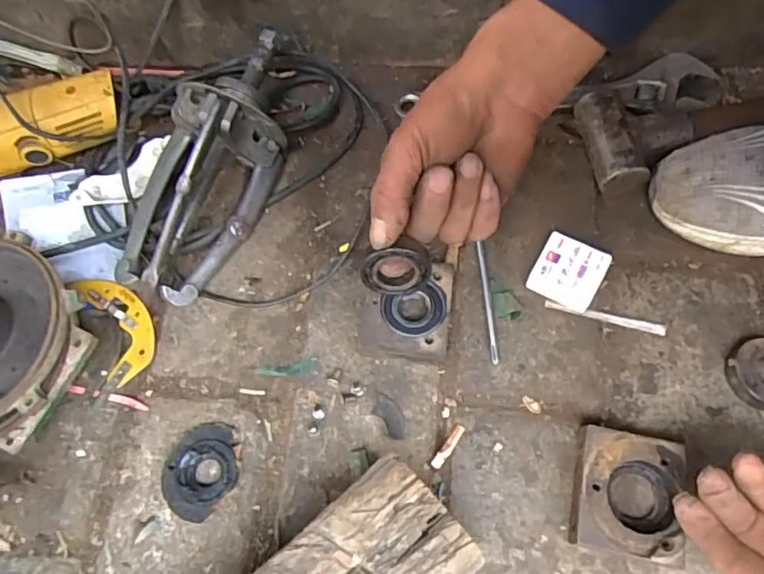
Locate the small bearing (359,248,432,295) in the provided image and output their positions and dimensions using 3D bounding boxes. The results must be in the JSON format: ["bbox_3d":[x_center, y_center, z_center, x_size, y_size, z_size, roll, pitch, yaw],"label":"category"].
[{"bbox_3d":[0.009,-0.012,0.369,0.044,0.044,0.012,0,48,-3],"label":"small bearing"}]

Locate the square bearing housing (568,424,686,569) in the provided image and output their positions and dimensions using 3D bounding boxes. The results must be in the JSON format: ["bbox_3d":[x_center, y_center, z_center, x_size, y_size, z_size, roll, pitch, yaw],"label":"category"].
[{"bbox_3d":[0.168,0.139,0.388,0.069,0.027,0.083,10,69,7],"label":"square bearing housing"}]

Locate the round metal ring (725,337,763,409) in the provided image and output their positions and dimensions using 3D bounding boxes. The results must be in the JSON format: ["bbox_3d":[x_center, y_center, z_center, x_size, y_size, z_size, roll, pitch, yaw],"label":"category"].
[{"bbox_3d":[0.285,0.064,0.417,0.051,0.021,0.050,-1,68,3],"label":"round metal ring"}]

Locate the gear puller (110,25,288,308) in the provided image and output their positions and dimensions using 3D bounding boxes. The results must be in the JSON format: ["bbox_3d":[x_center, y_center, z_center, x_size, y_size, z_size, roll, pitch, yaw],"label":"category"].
[{"bbox_3d":[-0.148,-0.109,0.478,0.102,0.092,0.236,27,90,13],"label":"gear puller"}]

